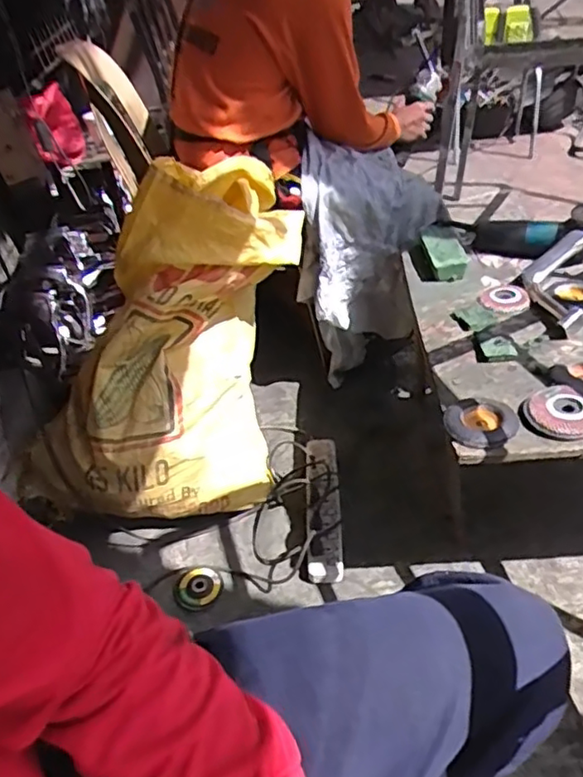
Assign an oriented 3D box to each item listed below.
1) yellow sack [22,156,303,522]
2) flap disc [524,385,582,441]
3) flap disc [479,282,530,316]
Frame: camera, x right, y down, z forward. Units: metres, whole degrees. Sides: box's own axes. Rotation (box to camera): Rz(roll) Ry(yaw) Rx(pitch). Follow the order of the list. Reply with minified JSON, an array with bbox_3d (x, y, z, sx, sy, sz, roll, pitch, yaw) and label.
[{"bbox_3d":[-0.224,-0.093,1.181,0.407,0.513,0.521,8,42,18],"label":"yellow sack"},{"bbox_3d":[0.359,0.031,0.812,0.091,0.026,0.081,4,41,14],"label":"flap disc"},{"bbox_3d":[0.370,-0.156,1.070,0.078,0.012,0.087,-8,39,-1],"label":"flap disc"}]

